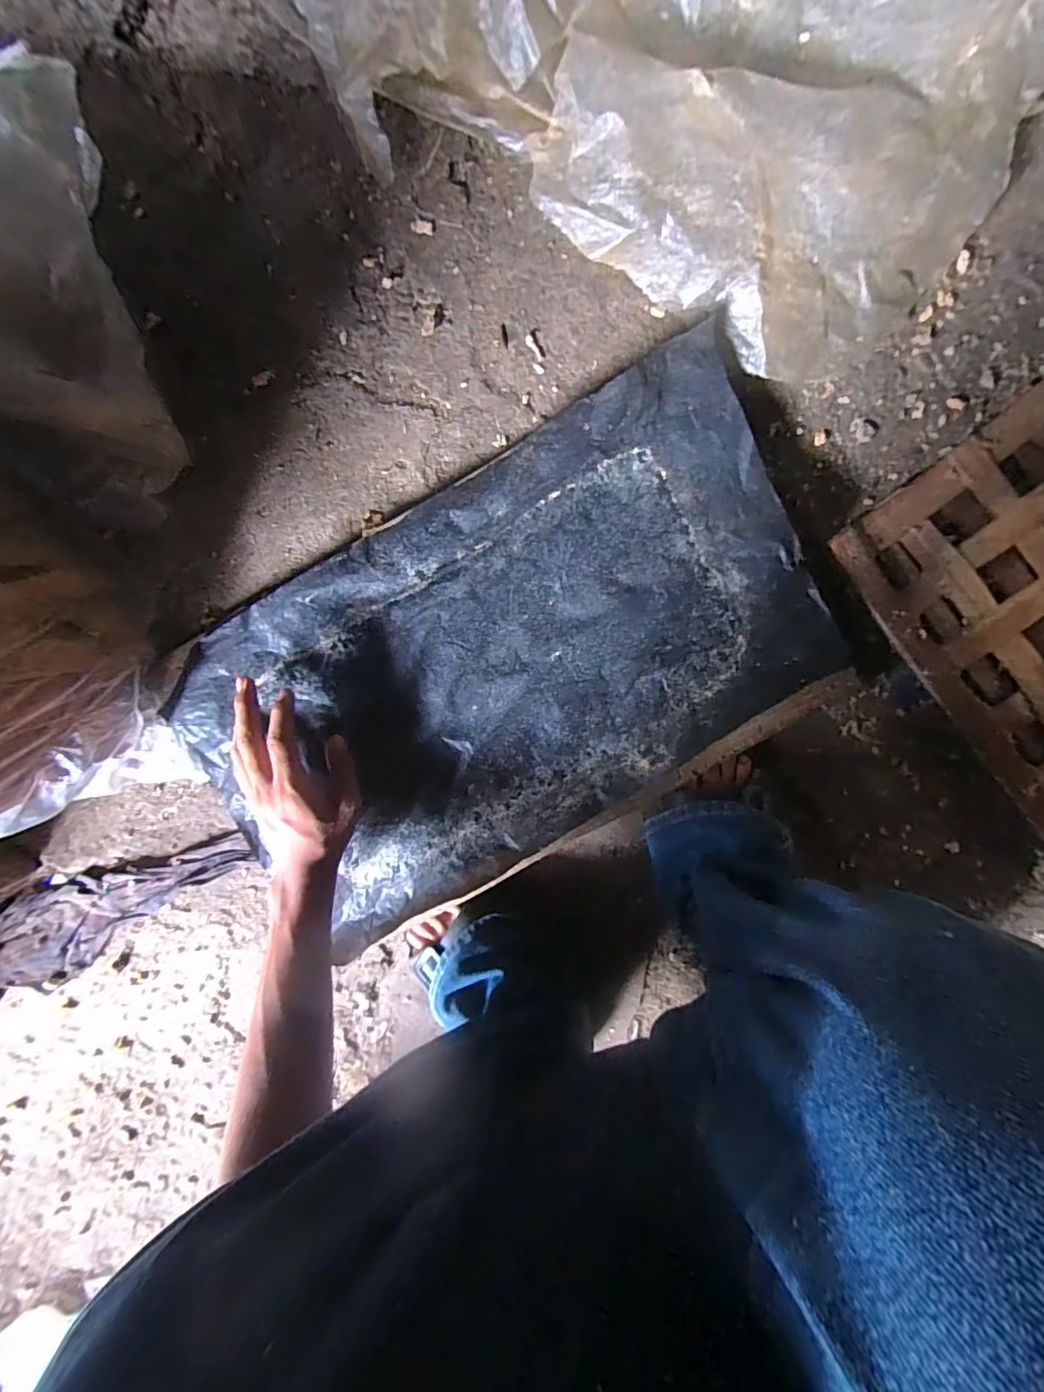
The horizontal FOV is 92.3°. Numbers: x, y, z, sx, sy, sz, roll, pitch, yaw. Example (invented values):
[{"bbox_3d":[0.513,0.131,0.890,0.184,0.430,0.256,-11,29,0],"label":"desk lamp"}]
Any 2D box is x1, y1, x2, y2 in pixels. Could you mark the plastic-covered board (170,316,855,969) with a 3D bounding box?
[{"bbox_3d":[-0.007,-0.017,0.455,0.551,0.053,0.326,-30,97,7],"label":"plastic-covered board"}]

